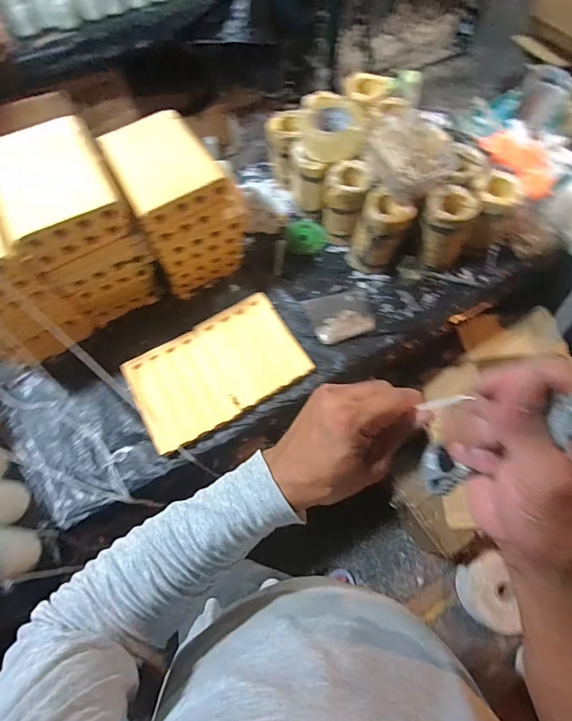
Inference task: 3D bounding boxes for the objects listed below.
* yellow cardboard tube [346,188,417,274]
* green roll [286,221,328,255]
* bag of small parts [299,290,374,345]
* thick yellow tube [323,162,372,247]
[{"bbox_3d":[0.187,-0.252,0.809,0.107,0.157,0.096,17,68,9],"label":"yellow cardboard tube"},{"bbox_3d":[0.050,-0.291,0.922,0.094,0.031,0.079,-2,66,1],"label":"green roll"},{"bbox_3d":[0.115,-0.095,0.816,0.130,0.016,0.116,-17,67,-5],"label":"bag of small parts"},{"bbox_3d":[0.126,-0.329,0.842,0.092,0.151,0.086,12,67,7],"label":"thick yellow tube"}]

